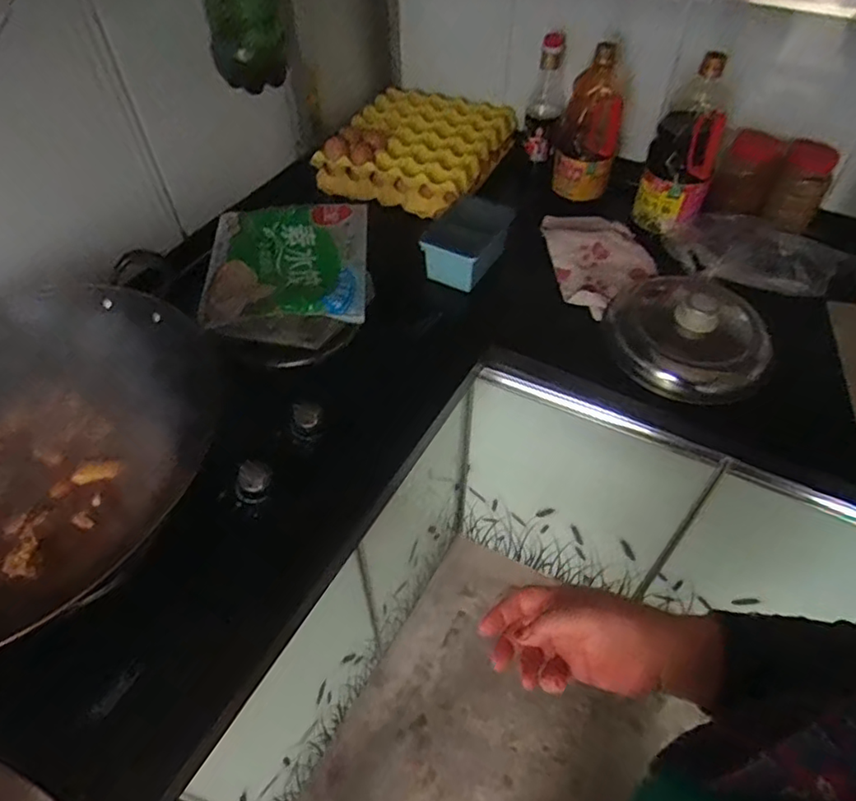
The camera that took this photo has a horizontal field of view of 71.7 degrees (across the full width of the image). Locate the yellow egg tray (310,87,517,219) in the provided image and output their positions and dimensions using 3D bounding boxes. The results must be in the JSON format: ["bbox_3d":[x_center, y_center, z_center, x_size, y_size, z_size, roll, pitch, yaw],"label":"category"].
[{"bbox_3d":[-0.014,-0.484,1.142,0.298,0.083,0.312,19,53,16],"label":"yellow egg tray"}]

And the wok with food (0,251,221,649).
[{"bbox_3d":[-0.413,0.048,0.581,0.446,0.107,0.387,-30,56,-22],"label":"wok with food"}]

